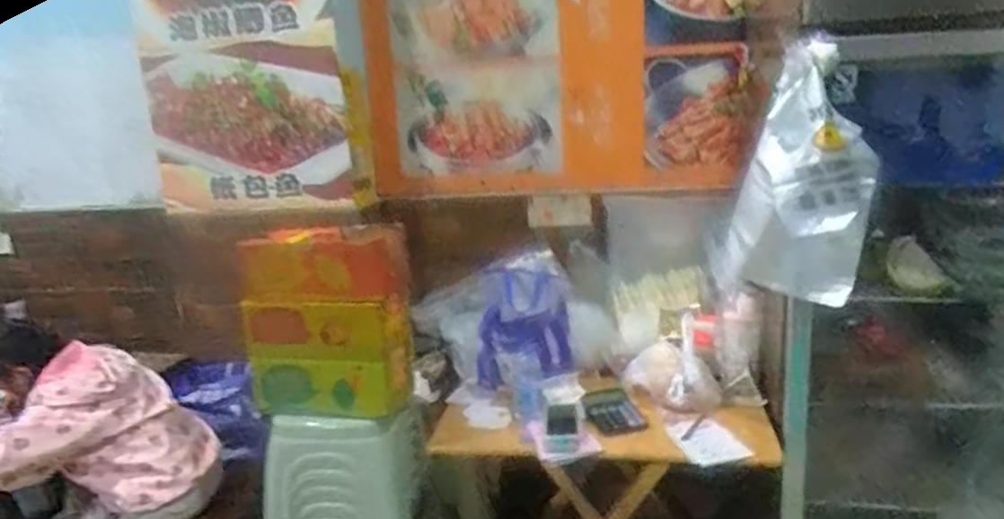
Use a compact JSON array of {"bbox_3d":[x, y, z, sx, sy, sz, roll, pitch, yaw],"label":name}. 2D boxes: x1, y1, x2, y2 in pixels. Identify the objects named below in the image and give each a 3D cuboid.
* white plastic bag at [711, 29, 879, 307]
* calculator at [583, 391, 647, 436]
[{"bbox_3d":[0.559,-0.157,1.361,0.281,0.485,0.122,3,15,27],"label":"white plastic bag"},{"bbox_3d":[0.260,0.349,1.625,0.124,0.022,0.168,-6,13,-9],"label":"calculator"}]

